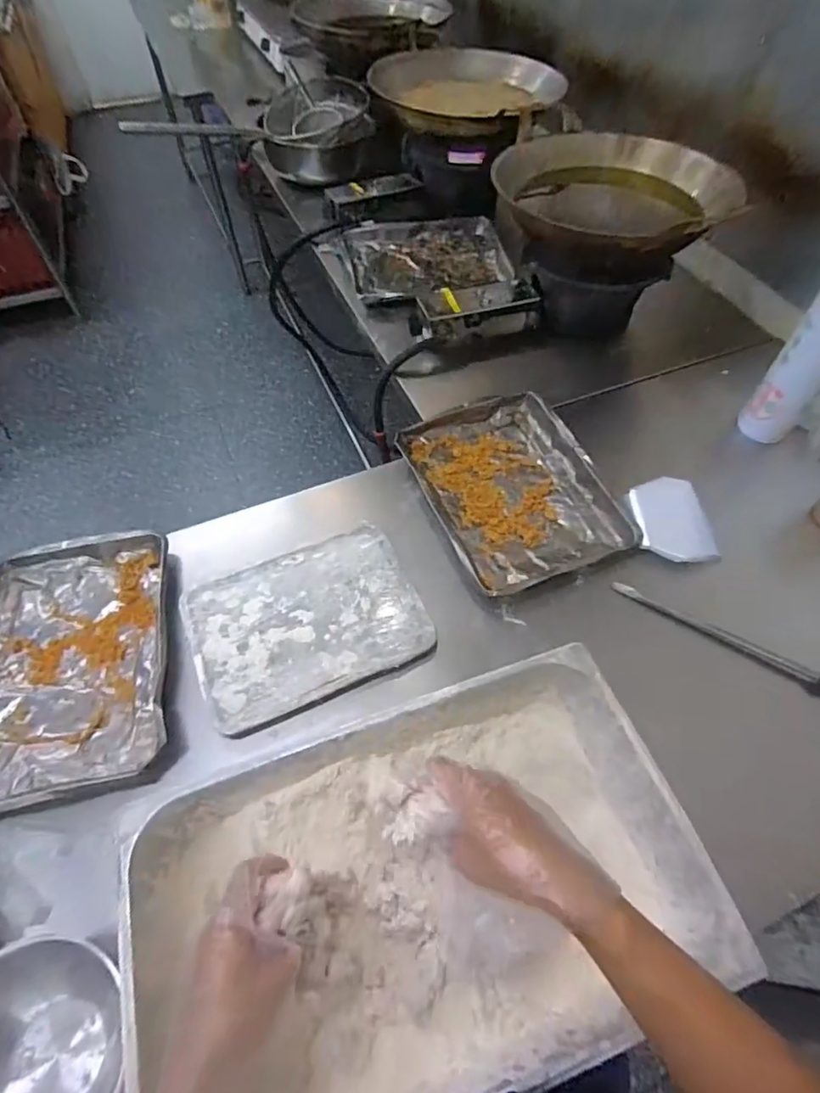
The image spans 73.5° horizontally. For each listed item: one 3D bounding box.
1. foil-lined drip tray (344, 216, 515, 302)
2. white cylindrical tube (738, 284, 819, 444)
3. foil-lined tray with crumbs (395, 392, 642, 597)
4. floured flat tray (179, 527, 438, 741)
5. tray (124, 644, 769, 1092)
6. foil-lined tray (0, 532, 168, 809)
[{"bbox_3d":[0.036,-0.715,1.356,0.382,0.036,0.334,-12,57,-8],"label":"foil-lined drip tray"},{"bbox_3d":[0.653,-0.310,0.890,0.092,0.293,0.092,35,63,21],"label":"white cylindrical tube"},{"bbox_3d":[0.167,-0.106,0.927,0.286,0.038,0.378,-19,58,-12],"label":"foil-lined tray with crumbs"},{"bbox_3d":[-0.148,0.105,0.788,0.308,0.015,0.233,-21,59,-13],"label":"floured flat tray"},{"bbox_3d":[0.005,0.339,0.552,0.512,0.140,0.310,-16,58,-10],"label":"tray"},{"bbox_3d":[-0.483,0.152,0.760,0.278,0.045,0.372,-12,57,-8],"label":"foil-lined tray"}]

